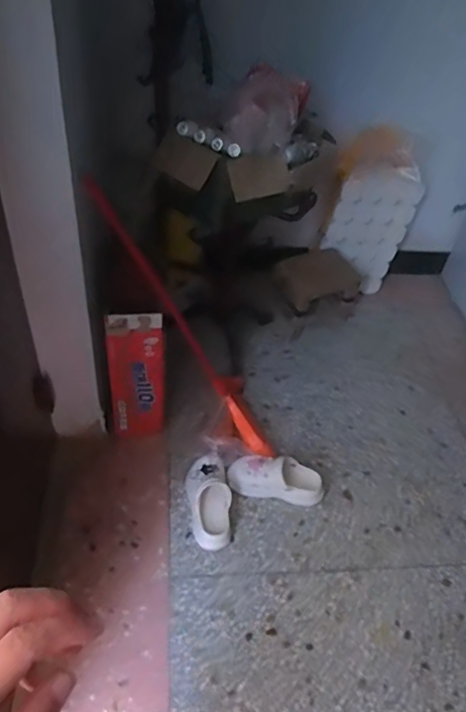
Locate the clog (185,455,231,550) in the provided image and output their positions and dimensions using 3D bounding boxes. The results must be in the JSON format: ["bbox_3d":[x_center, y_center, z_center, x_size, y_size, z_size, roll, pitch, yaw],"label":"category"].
[{"bbox_3d":[-0.062,0.397,1.502,0.106,0.093,0.253,-7,47,-11],"label":"clog"}]

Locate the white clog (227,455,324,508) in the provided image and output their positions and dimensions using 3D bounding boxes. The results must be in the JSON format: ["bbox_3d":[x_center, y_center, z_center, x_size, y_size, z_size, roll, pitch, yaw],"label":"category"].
[{"bbox_3d":[0.120,0.352,1.557,0.257,0.111,0.111,6,46,1],"label":"white clog"}]

